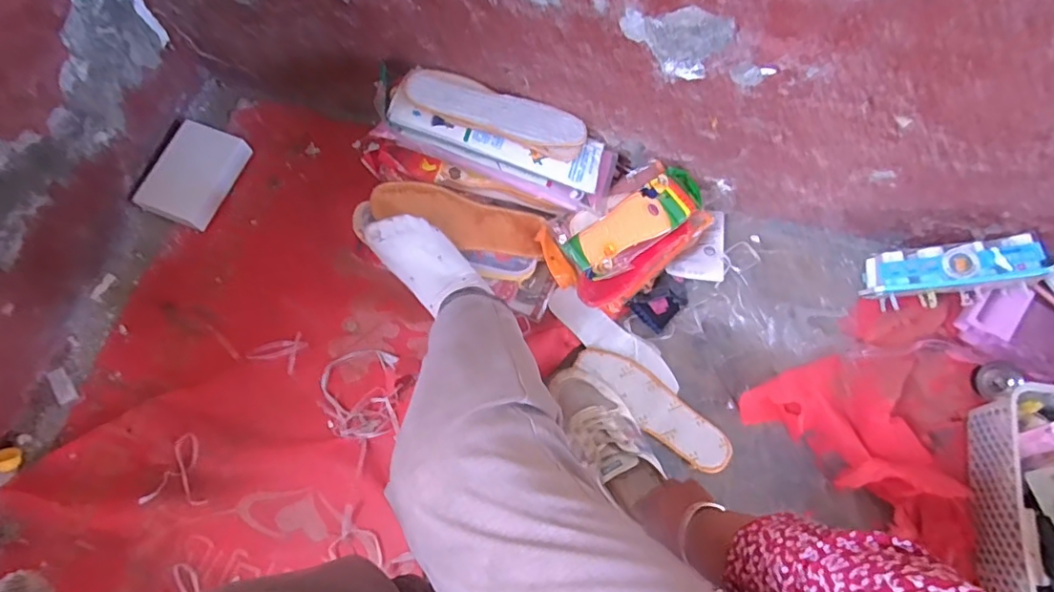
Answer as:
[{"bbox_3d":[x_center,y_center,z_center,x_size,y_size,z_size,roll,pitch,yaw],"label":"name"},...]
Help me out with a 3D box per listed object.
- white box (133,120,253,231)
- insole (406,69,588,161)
[{"bbox_3d":[-0.512,-0.187,0.842,0.108,0.048,0.156,21,72,7],"label":"white box"},{"bbox_3d":[-0.034,-0.238,0.710,0.230,0.019,0.077,20,60,-8],"label":"insole"}]

